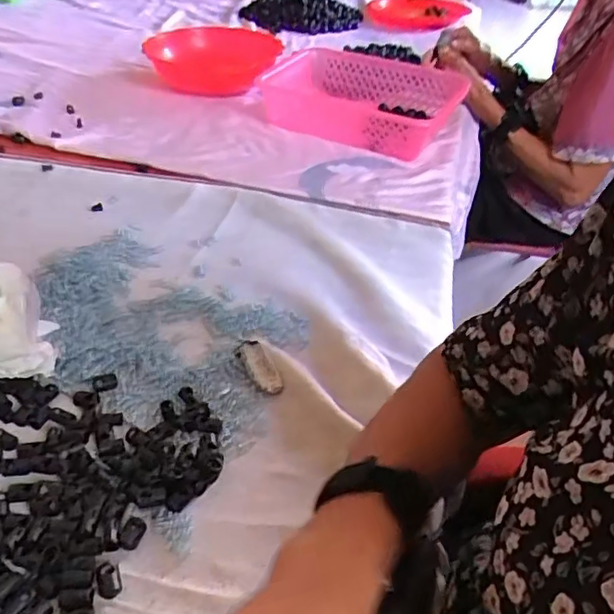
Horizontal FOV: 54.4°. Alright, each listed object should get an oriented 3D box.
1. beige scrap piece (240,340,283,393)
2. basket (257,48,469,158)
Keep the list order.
[{"bbox_3d":[-0.041,0.053,0.540,0.023,0.009,0.062,-17,44,-24],"label":"beige scrap piece"},{"bbox_3d":[0.096,-0.358,1.010,0.316,0.068,0.272,17,41,15],"label":"basket"}]

